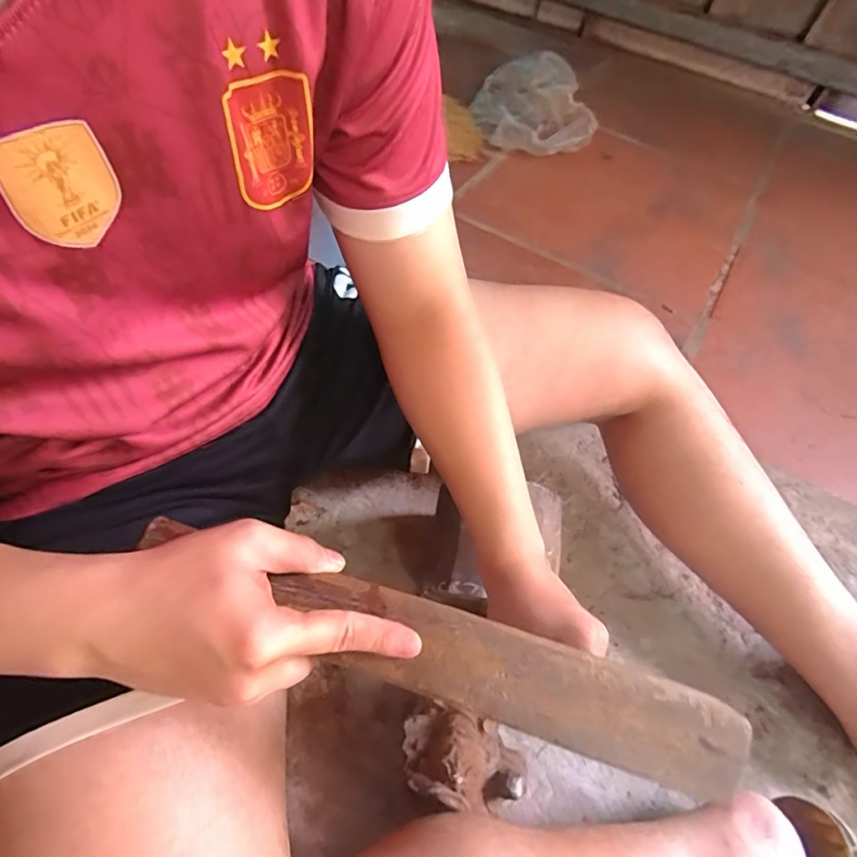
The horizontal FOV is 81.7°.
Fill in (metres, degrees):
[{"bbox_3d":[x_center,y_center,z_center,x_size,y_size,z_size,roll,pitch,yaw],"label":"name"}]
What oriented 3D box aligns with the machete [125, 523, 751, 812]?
[{"bbox_3d":[0.007,0.121,0.273,0.341,0.018,0.048,21,58,2],"label":"machete"}]

